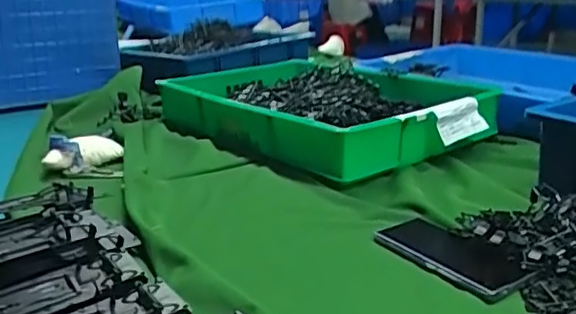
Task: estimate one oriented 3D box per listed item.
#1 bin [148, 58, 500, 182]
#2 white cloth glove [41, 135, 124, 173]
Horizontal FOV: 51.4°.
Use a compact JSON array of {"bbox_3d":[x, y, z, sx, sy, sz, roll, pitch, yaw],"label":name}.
[{"bbox_3d":[0.058,-0.074,0.982,0.362,0.108,0.472,-16,23,-35],"label":"bin"},{"bbox_3d":[-0.318,-0.011,0.921,0.119,0.044,0.068,-17,24,-37],"label":"white cloth glove"}]

